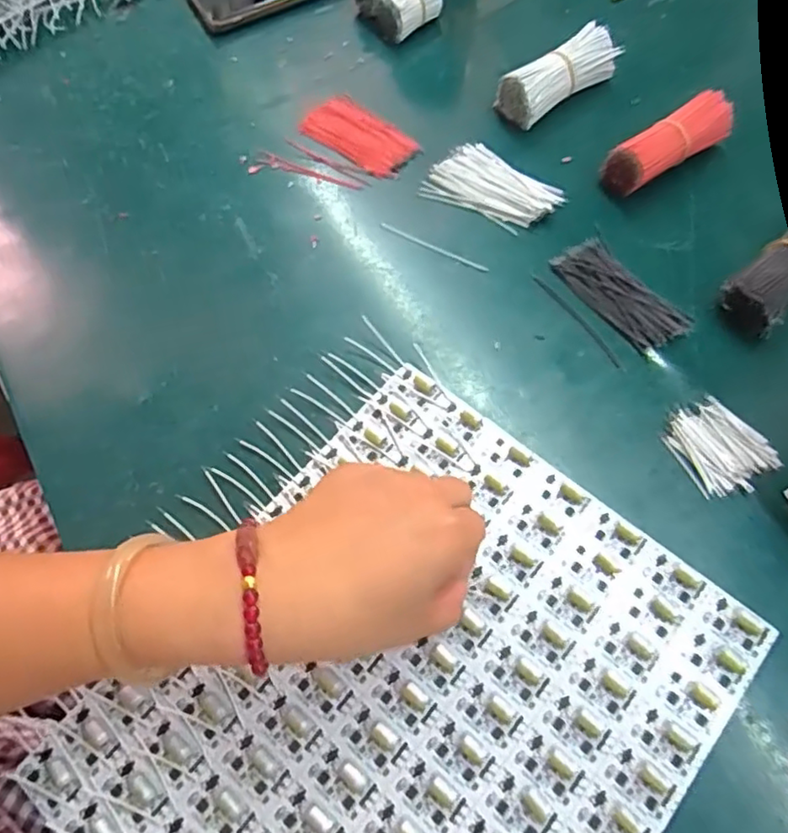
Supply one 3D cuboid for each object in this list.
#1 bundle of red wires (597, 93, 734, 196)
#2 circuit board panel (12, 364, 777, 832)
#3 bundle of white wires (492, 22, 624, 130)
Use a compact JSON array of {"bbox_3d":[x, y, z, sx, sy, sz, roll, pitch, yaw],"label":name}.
[{"bbox_3d":[0.187,-0.185,0.426,0.089,0.037,0.029,-32,69,-11],"label":"bundle of red wires"},{"bbox_3d":[0.006,0.140,0.302,0.236,0.010,0.288,38,74,17],"label":"circuit board panel"},{"bbox_3d":[0.121,-0.247,0.455,0.088,0.035,0.031,-31,69,-10],"label":"bundle of white wires"}]

